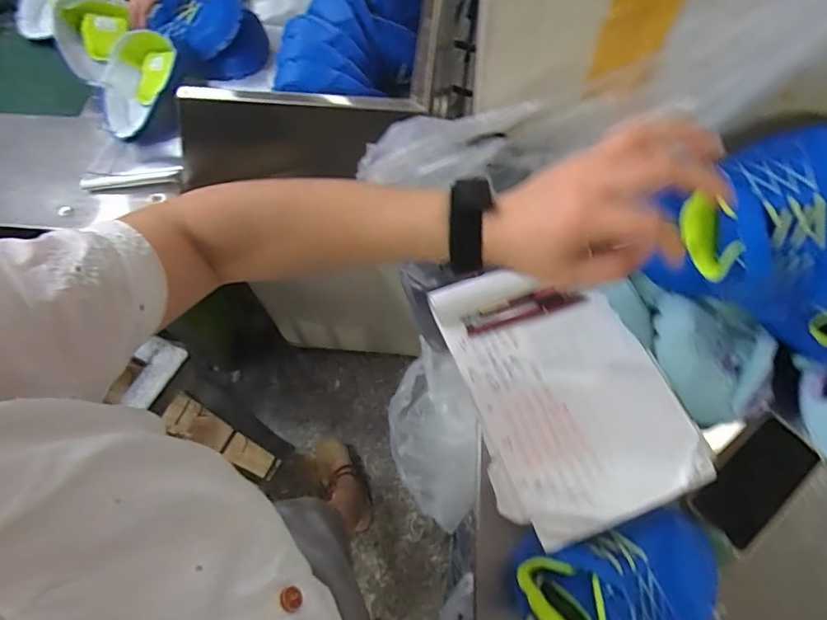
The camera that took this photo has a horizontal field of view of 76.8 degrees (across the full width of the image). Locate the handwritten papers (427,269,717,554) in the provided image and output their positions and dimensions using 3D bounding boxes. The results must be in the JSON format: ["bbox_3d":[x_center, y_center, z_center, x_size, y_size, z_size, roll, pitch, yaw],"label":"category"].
[{"bbox_3d":[0.149,0.077,0.538,0.190,0.031,0.273,-20,65,-8],"label":"handwritten papers"}]

